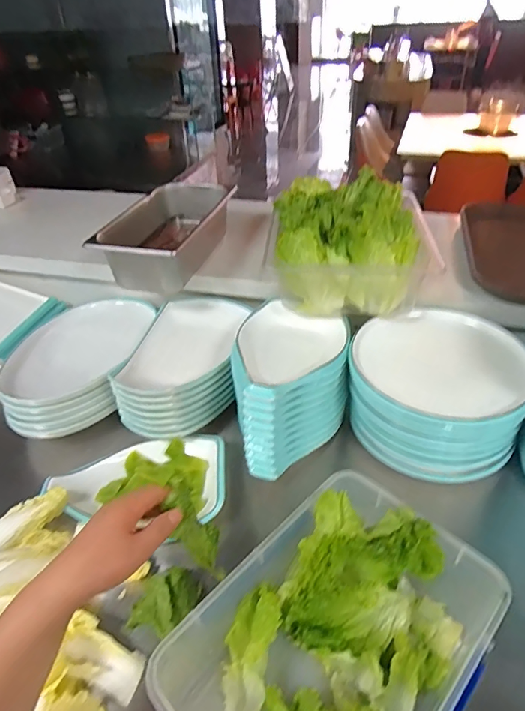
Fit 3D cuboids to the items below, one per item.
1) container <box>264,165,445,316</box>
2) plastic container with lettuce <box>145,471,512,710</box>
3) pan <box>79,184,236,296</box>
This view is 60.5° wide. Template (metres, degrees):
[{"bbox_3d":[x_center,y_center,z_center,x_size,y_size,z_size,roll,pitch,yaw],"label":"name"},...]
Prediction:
[{"bbox_3d":[0.150,-0.202,0.796,0.253,0.130,0.284,3,39,8],"label":"container"},{"bbox_3d":[0.075,0.287,0.454,0.319,0.128,0.210,-33,47,-32],"label":"plastic container with lettuce"},{"bbox_3d":[-0.174,-0.239,0.891,0.172,0.097,0.340,9,40,14],"label":"pan"}]

